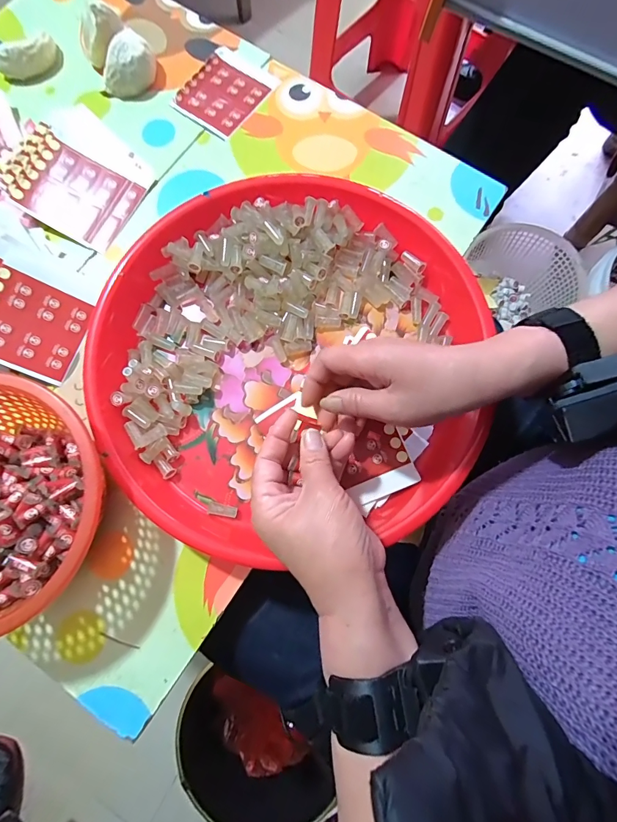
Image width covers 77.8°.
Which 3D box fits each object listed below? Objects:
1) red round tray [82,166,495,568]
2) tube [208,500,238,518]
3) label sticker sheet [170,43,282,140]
[{"bbox_3d":[-0.017,-0.049,0.330,0.323,0.037,0.319,0,79,1],"label":"red round tray"},{"bbox_3d":[-0.071,0.082,0.318,0.023,0.005,0.010,12,79,3],"label":"tube"},{"bbox_3d":[-0.092,-0.348,0.417,0.087,0.005,0.099,37,79,6],"label":"label sticker sheet"}]

